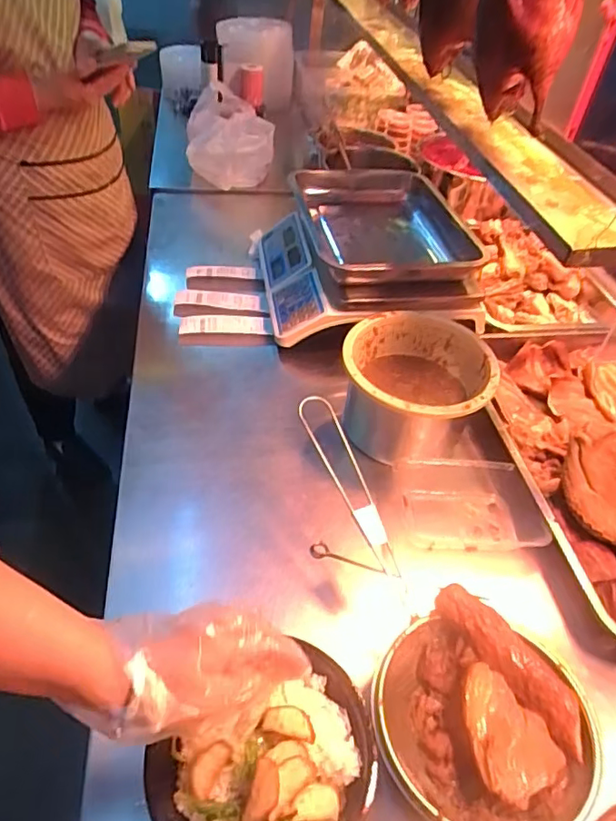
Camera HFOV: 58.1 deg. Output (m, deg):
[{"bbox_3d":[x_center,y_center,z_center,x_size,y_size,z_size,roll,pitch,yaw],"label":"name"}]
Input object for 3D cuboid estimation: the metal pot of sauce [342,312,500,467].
[{"bbox_3d":[0.140,-0.026,0.737,0.187,0.118,0.190,5,44,-5],"label":"metal pot of sauce"}]

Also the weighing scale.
[{"bbox_3d":[0.102,-0.280,0.970,0.347,0.133,0.396,2,44,-8],"label":"weighing scale"}]

